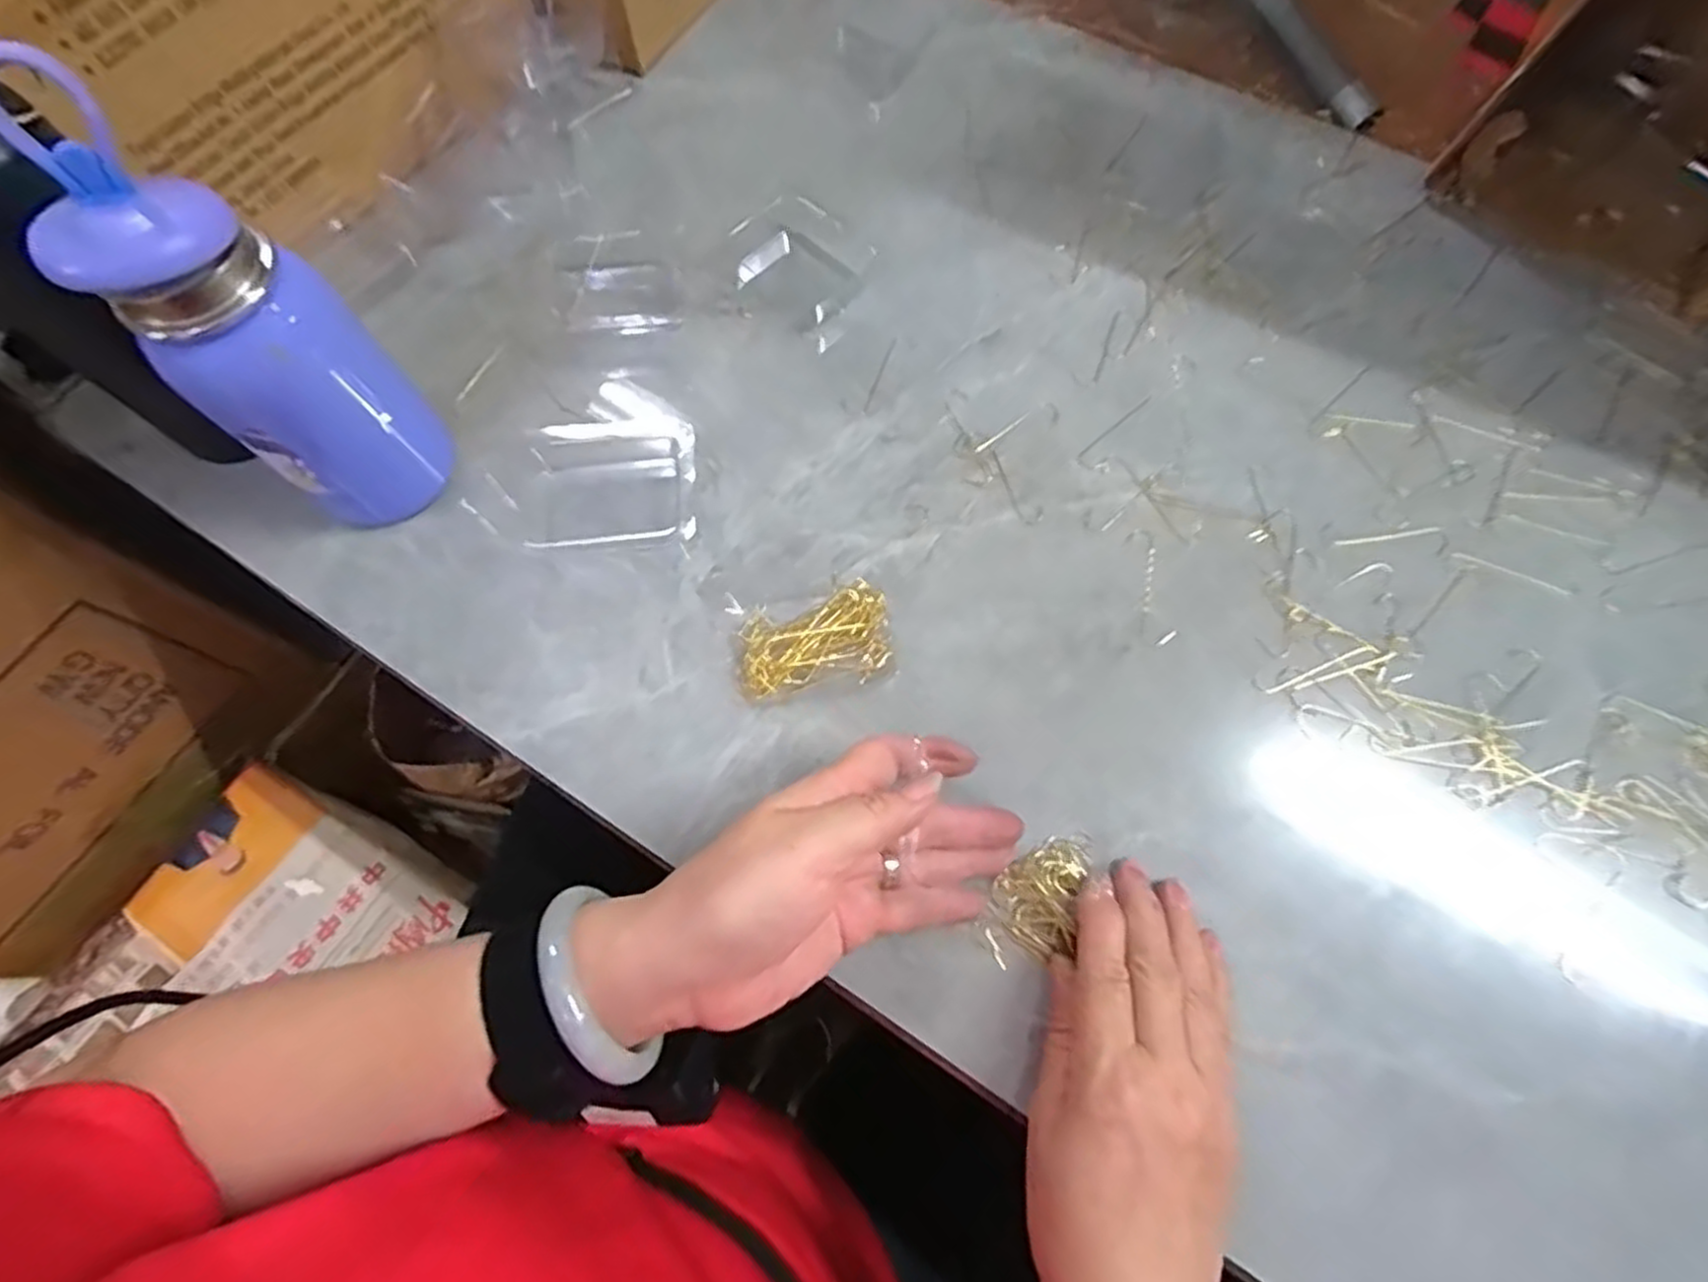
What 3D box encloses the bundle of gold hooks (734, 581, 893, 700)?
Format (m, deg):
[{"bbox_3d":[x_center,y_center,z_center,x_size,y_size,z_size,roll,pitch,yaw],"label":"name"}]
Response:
[{"bbox_3d":[-0.020,0.000,0.370,0.073,0.014,0.043,-13,69,-5],"label":"bundle of gold hooks"}]

